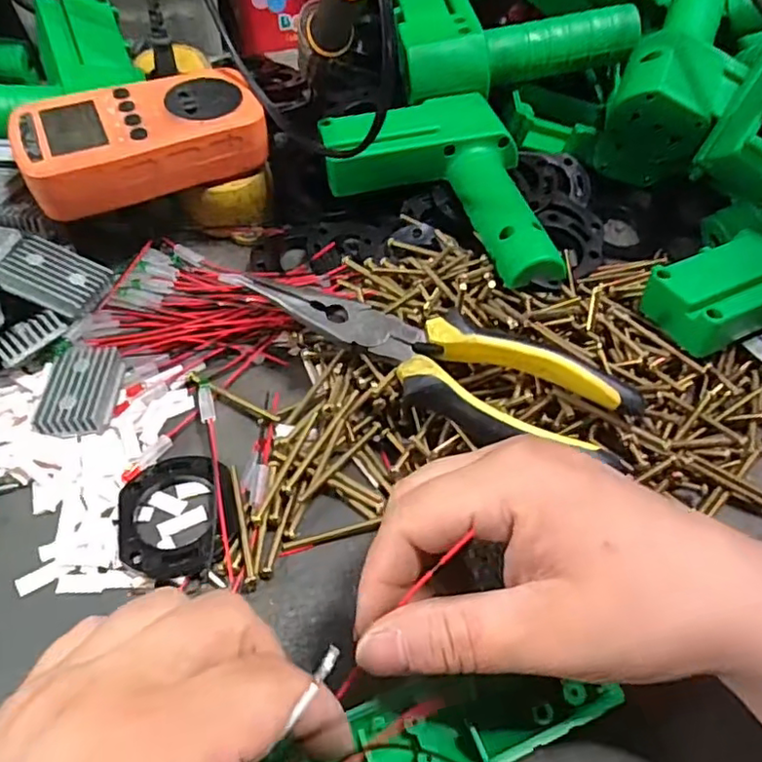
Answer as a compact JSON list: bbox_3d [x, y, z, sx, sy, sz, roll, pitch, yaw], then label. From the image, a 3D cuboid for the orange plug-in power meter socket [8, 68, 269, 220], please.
[{"bbox_3d":[-0.131,-0.135,0.337,0.124,0.032,0.062,-22,58,-16],"label":"orange plug-in power meter socket"}]

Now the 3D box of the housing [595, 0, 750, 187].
[{"bbox_3d":[0.191,-0.194,0.390,0.065,0.076,0.116,23,59,13],"label":"housing"}]

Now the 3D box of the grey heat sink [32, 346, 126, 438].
[{"bbox_3d":[-0.143,0.004,0.290,0.030,0.015,0.049,-1,56,-2],"label":"grey heat sink"}]

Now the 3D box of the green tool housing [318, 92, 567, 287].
[{"bbox_3d":[0.030,-0.104,0.352,0.109,0.040,0.150,-10,57,-8],"label":"green tool housing"}]

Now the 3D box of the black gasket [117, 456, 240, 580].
[{"bbox_3d":[-0.089,0.057,0.264,0.051,0.006,0.056,-13,58,-10],"label":"black gasket"}]

